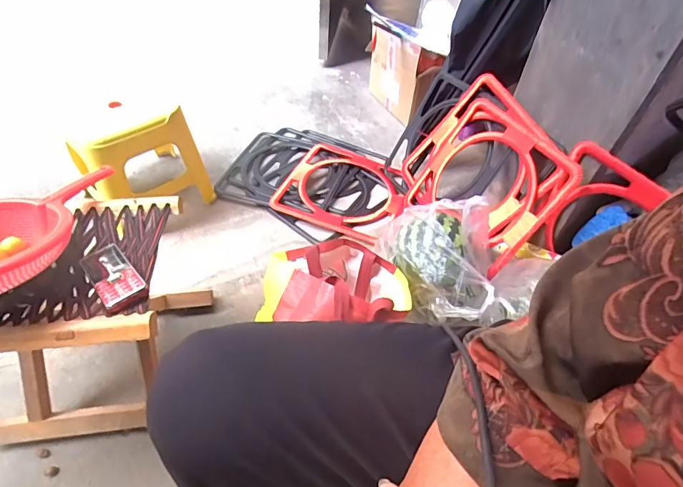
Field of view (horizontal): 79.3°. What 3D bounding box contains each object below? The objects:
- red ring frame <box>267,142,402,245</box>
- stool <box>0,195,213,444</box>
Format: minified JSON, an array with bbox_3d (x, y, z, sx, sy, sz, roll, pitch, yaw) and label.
[{"bbox_3d":[0.016,-0.162,1.203,0.343,0.035,0.338,22,49,13],"label":"red ring frame"},{"bbox_3d":[-0.432,0.136,0.695,0.329,0.330,0.259,-5,49,-8],"label":"stool"}]

